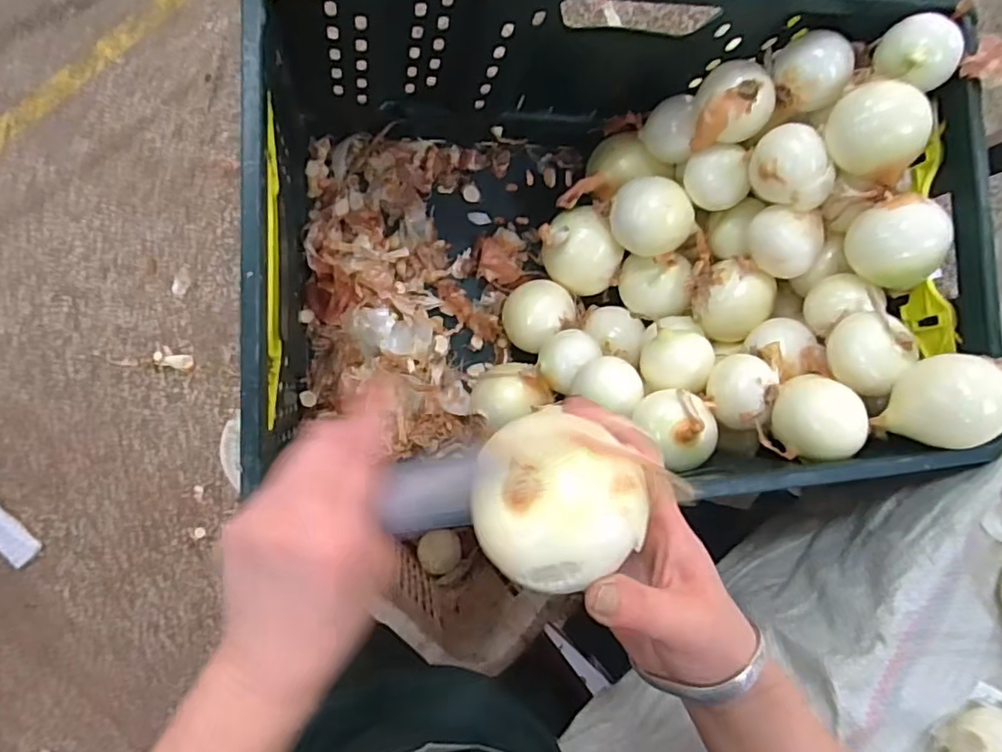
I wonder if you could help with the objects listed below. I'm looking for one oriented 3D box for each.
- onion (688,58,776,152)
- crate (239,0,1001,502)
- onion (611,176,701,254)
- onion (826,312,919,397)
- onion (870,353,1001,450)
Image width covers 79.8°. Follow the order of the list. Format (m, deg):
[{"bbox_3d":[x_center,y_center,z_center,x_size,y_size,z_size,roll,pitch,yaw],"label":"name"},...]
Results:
[{"bbox_3d":[0.221,-0.261,0.569,0.065,0.059,0.069,-4,87,-10],"label":"onion"},{"bbox_3d":[0.094,-0.118,0.582,0.602,0.306,0.421,-3,87,-10],"label":"crate"},{"bbox_3d":[0.158,-0.166,0.641,0.070,0.064,0.083,-38,93,-10],"label":"onion"},{"bbox_3d":[0.321,-0.020,0.526,0.053,0.051,0.064,37,82,-6],"label":"onion"},{"bbox_3d":[0.360,0.020,0.481,0.070,0.061,0.074,10,85,-9],"label":"onion"}]

